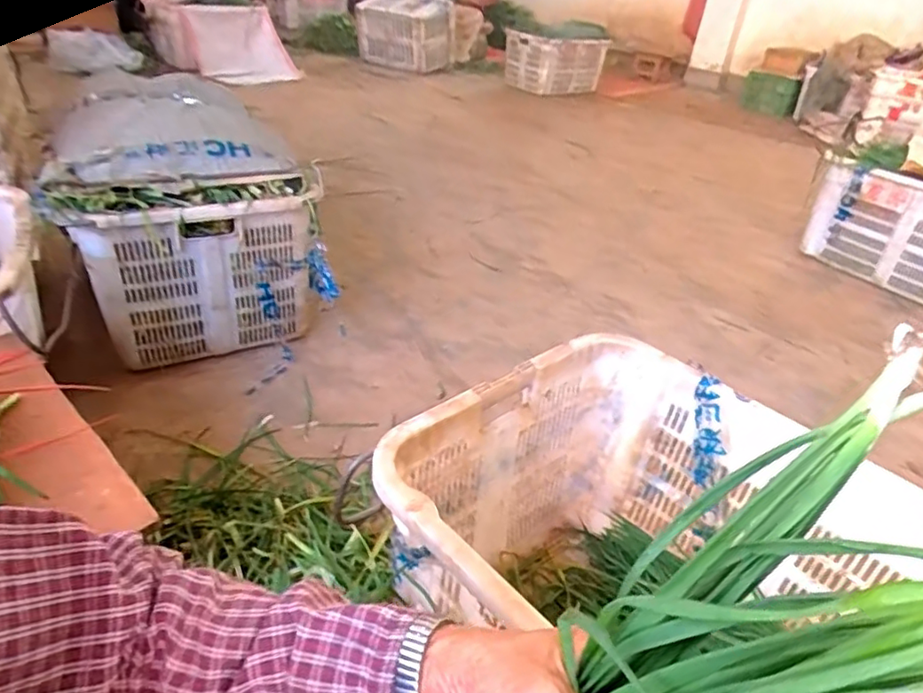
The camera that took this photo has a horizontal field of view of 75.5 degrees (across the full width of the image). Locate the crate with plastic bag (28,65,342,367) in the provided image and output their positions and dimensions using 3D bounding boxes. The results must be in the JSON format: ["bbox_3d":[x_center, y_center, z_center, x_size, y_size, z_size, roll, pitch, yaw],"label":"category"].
[{"bbox_3d":[-0.585,-0.268,1.315,0.462,0.465,0.437,-13,40,-27],"label":"crate with plastic bag"}]

